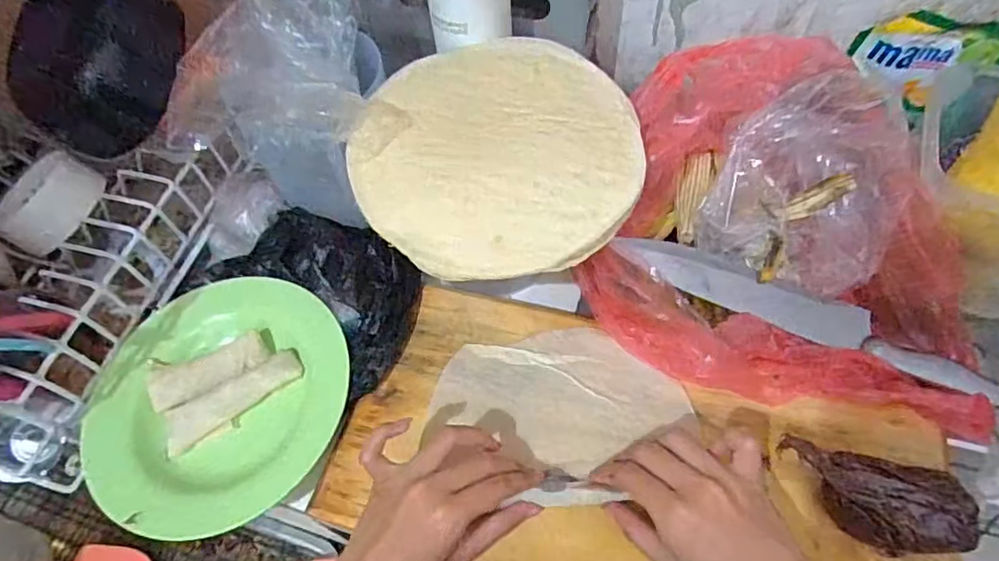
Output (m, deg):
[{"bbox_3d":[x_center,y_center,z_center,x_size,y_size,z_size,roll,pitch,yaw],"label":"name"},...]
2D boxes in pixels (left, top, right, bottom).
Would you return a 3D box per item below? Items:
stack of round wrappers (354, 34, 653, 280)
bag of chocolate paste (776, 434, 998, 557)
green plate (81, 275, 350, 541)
[{"bbox_3d":[-0.004,-0.091,0.404,0.186,0.025,0.197,-21,57,-9],"label":"stack of round wrappers"},{"bbox_3d":[0.250,0.132,0.352,0.145,0.039,0.059,1,56,5],"label":"bag of chocolate paste"},{"bbox_3d":[-0.212,0.087,0.443,0.186,0.022,0.196,-2,56,3],"label":"green plate"}]

